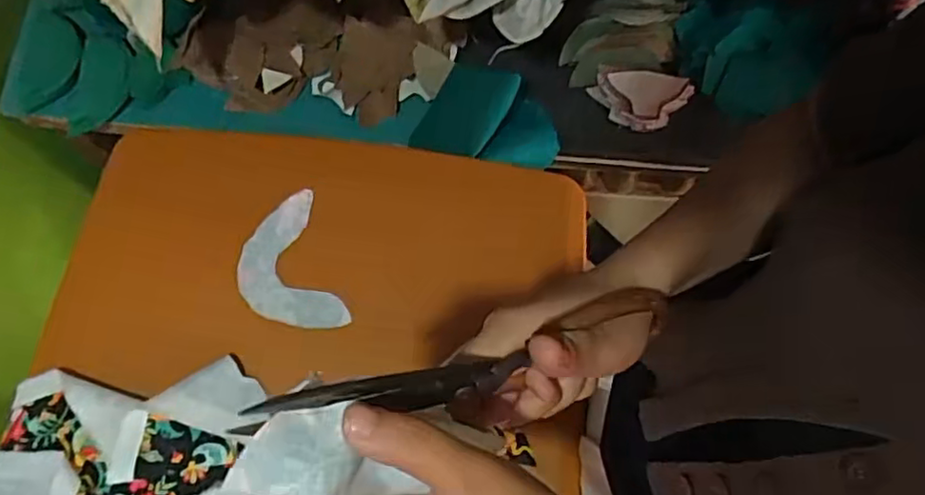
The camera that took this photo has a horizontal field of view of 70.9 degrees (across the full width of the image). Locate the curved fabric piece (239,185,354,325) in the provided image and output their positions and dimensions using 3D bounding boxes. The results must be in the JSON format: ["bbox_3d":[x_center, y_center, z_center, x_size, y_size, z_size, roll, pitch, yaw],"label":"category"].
[{"bbox_3d":[-0.165,0.019,0.603,0.084,0.009,0.131,-17,74,-8],"label":"curved fabric piece"}]

